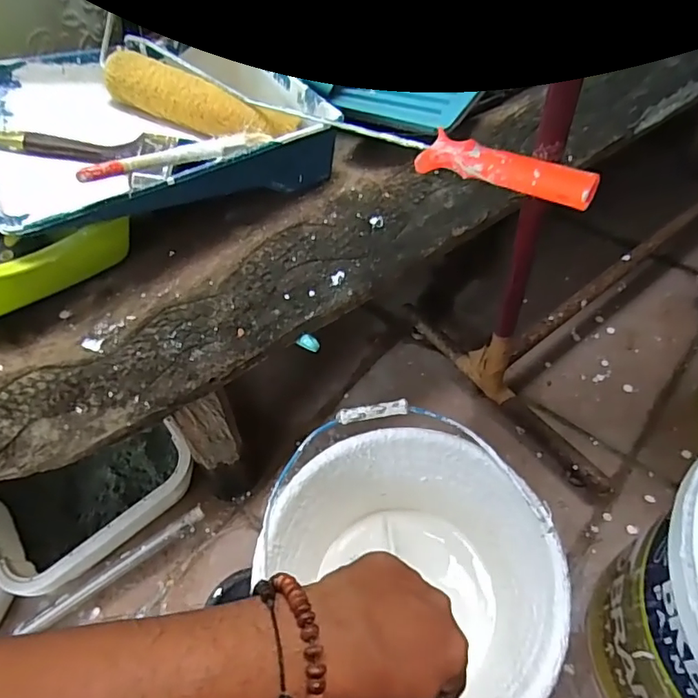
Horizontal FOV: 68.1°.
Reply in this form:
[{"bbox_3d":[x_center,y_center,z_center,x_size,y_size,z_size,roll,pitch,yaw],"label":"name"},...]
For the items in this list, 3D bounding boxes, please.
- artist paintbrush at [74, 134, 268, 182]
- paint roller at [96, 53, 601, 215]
[{"bbox_3d":[-0.162,-0.186,0.498,0.191,0.018,0.024,-28,57,-33],"label":"artist paintbrush"},{"bbox_3d":[-0.028,-0.234,0.549,0.555,0.069,0.080,24,61,19],"label":"paint roller"}]

